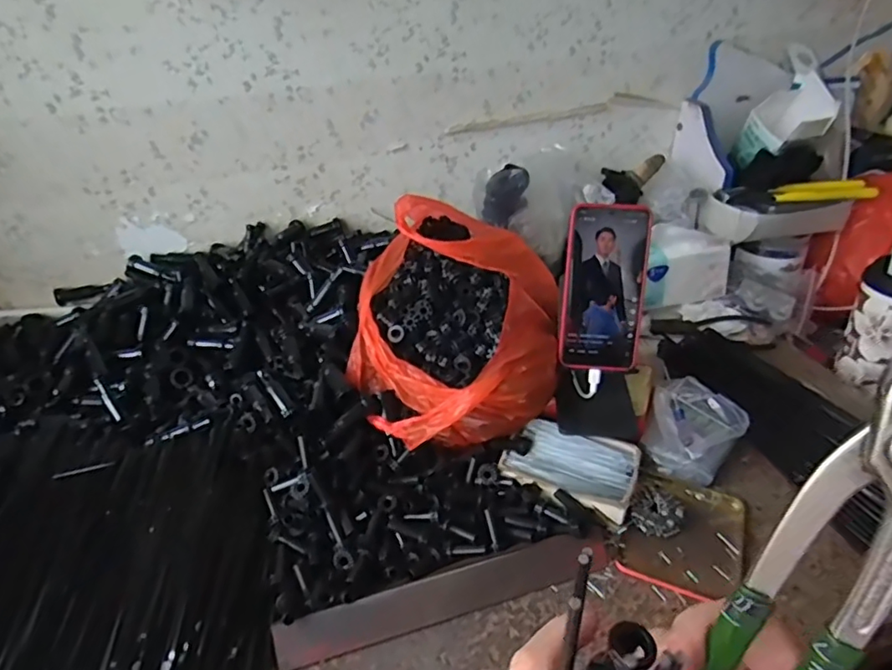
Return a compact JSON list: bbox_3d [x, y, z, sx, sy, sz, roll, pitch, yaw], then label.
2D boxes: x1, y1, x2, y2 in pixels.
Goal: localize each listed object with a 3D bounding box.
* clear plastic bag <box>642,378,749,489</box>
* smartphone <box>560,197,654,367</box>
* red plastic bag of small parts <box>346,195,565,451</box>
[{"bbox_3d":[0.262,0.095,0.598,0.091,0.039,0.118,13,38,22],"label":"clear plastic bag"},{"bbox_3d":[0.156,-0.045,0.564,0.075,0.163,0.007,4,12,6],"label":"smartphone"},{"bbox_3d":[0.009,-0.021,0.626,0.217,0.135,0.277,-3,35,0],"label":"red plastic bag of small parts"}]

